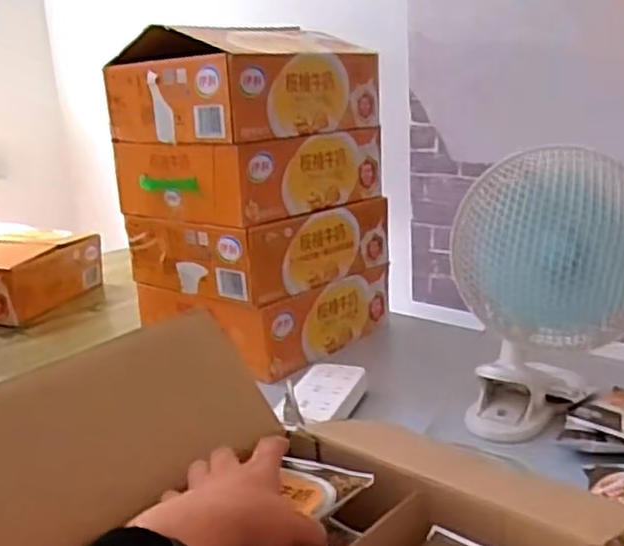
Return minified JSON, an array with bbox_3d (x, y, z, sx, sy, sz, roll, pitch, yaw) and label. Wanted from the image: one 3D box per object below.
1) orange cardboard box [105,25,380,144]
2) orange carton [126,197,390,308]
[{"bbox_3d":[-0.098,-0.276,1.044,0.255,0.139,0.308,10,21,40],"label":"orange cardboard box"},{"bbox_3d":[-0.071,-0.045,1.120,0.327,0.123,0.254,-18,22,-41],"label":"orange carton"}]

